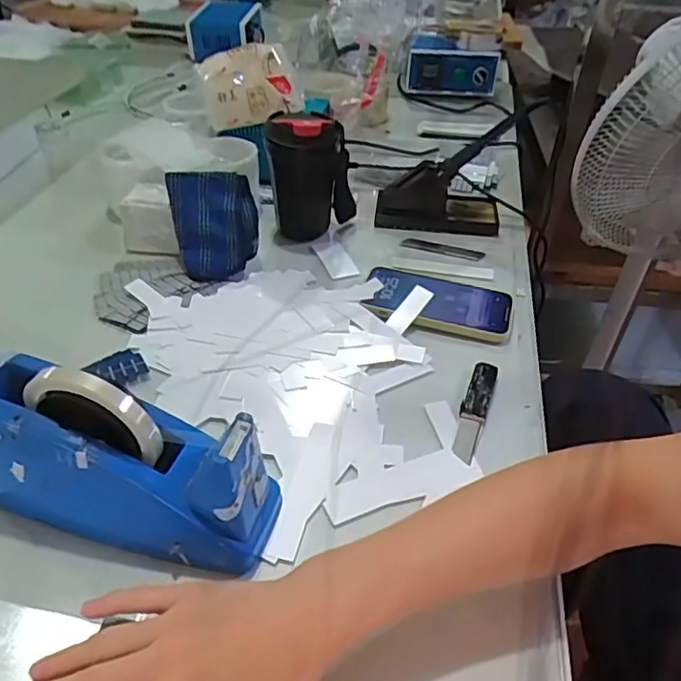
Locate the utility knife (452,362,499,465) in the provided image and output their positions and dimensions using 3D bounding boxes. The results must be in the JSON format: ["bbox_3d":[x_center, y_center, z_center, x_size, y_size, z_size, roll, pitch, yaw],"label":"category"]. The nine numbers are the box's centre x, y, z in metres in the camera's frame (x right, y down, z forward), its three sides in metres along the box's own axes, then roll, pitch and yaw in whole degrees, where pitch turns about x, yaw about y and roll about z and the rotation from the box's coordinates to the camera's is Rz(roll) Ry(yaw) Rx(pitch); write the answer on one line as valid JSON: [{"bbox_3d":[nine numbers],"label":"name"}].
[{"bbox_3d":[0.119,0.059,0.522,0.022,0.012,0.119,16,42,16],"label":"utility knife"}]

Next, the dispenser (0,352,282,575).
[{"bbox_3d":[-0.149,0.079,0.403,0.206,0.116,0.069,11,41,10],"label":"dispenser"}]

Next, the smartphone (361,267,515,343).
[{"bbox_3d":[0.106,-0.044,0.630,0.153,0.017,0.085,9,41,8],"label":"smartphone"}]

